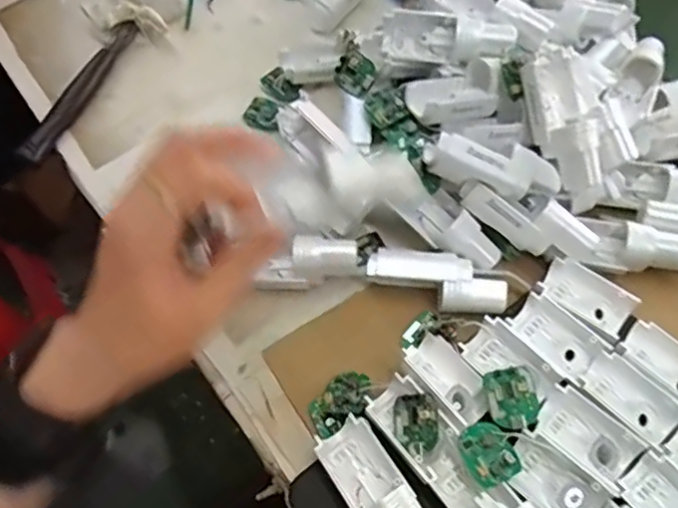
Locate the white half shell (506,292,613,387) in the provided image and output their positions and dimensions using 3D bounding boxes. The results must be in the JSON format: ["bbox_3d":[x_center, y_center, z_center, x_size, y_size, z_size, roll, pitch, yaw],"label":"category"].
[{"bbox_3d":[0.136,0.055,0.376,0.057,0.019,0.037,41,70,21],"label":"white half shell"}]

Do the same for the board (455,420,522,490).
[{"bbox_3d":[0.084,0.112,0.335,0.029,0.004,0.034,-26,60,-9],"label":"board"}]

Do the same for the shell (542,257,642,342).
[{"bbox_3d":[0.161,0.030,0.390,0.057,0.018,0.034,31,67,17],"label":"shell"}]

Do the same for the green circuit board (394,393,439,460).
[{"bbox_3d":[0.044,0.100,0.347,0.028,0.005,0.036,-14,66,35],"label":"green circuit board"}]

